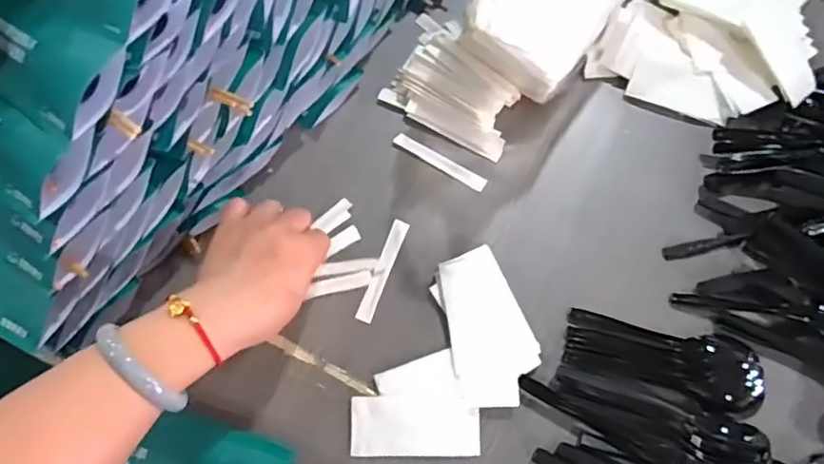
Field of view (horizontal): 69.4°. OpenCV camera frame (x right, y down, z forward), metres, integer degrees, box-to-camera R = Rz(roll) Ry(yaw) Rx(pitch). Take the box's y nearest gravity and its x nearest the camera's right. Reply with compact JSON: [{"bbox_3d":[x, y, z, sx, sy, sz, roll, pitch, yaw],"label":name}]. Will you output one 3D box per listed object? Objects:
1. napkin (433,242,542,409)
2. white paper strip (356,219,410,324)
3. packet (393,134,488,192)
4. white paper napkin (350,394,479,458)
[{"bbox_3d":[0.060,0.077,0.483,0.067,0.014,0.124,-15,72,-7],"label":"napkin"},{"bbox_3d":[-0.024,0.032,0.503,0.014,0.004,0.093,20,71,5],"label":"white paper strip"},{"bbox_3d":[0.025,-0.064,0.542,0.092,0.004,0.015,30,72,8],"label":"packet"},{"bbox_3d":[0.003,0.151,0.460,0.097,0.005,0.043,1,70,-2],"label":"white paper napkin"}]

